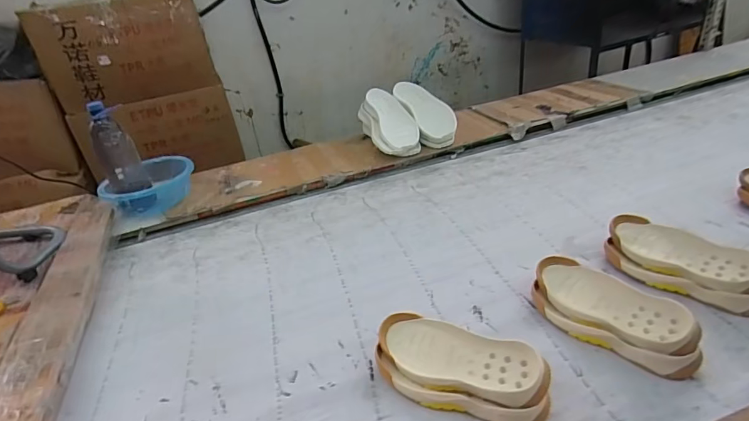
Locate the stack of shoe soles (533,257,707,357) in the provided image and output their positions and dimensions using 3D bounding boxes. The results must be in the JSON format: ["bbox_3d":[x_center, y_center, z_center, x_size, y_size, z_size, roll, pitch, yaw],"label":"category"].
[{"bbox_3d":[0.334,0.130,0.633,0.092,0.071,0.225,-28,35,-29],"label":"stack of shoe soles"}]

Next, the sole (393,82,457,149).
[{"bbox_3d":[0.136,-0.285,1.241,0.101,0.058,0.277,-16,51,-15],"label":"sole"}]

